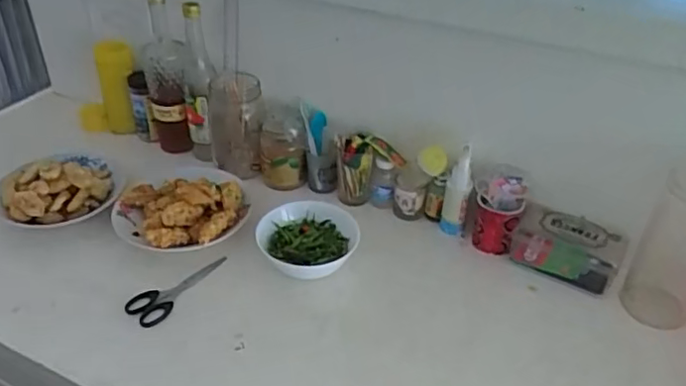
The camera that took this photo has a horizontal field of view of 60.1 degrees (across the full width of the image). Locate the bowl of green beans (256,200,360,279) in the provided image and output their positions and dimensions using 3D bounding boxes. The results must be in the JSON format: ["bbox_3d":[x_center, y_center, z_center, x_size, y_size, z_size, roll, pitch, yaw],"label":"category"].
[{"bbox_3d":[-0.053,0.075,0.871,0.141,0.048,0.142,1,36,0],"label":"bowl of green beans"}]

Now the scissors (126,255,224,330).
[{"bbox_3d":[-0.227,0.127,0.827,0.055,0.009,0.157,22,41,26],"label":"scissors"}]

